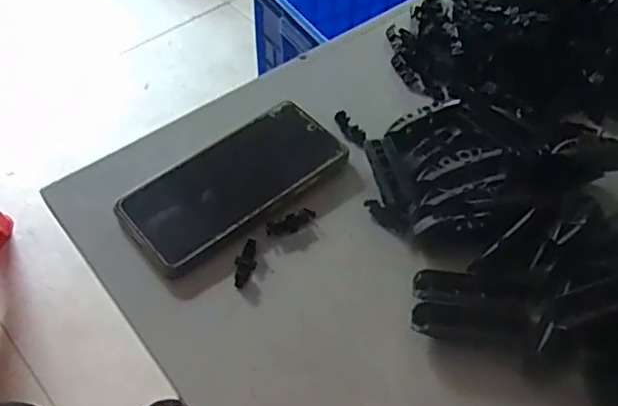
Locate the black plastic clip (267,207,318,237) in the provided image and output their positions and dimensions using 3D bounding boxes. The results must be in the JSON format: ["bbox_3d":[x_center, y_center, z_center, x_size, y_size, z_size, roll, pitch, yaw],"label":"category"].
[{"bbox_3d":[-0.012,0.015,0.435,0.037,0.006,0.012,-23,56,-18],"label":"black plastic clip"}]

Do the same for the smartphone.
[{"bbox_3d":[-0.053,-0.014,0.447,0.162,0.014,0.074,-35,61,-25],"label":"smartphone"}]

